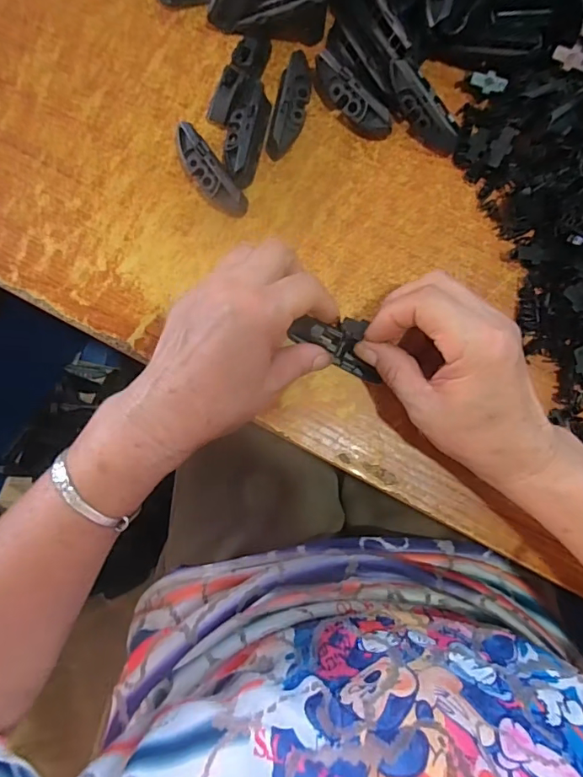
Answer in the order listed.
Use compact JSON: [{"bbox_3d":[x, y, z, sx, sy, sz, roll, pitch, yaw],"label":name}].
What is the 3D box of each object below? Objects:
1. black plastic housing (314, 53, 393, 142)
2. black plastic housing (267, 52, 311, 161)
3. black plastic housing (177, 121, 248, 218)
[{"bbox_3d":[0.041,-0.204,0.339,0.069,0.026,0.017,43,85,3],"label":"black plastic housing"},{"bbox_3d":[0.001,-0.200,0.339,0.021,0.021,0.070,18,84,0],"label":"black plastic housing"},{"bbox_3d":[-0.056,-0.147,0.331,0.022,0.025,0.070,-40,87,-5],"label":"black plastic housing"}]

